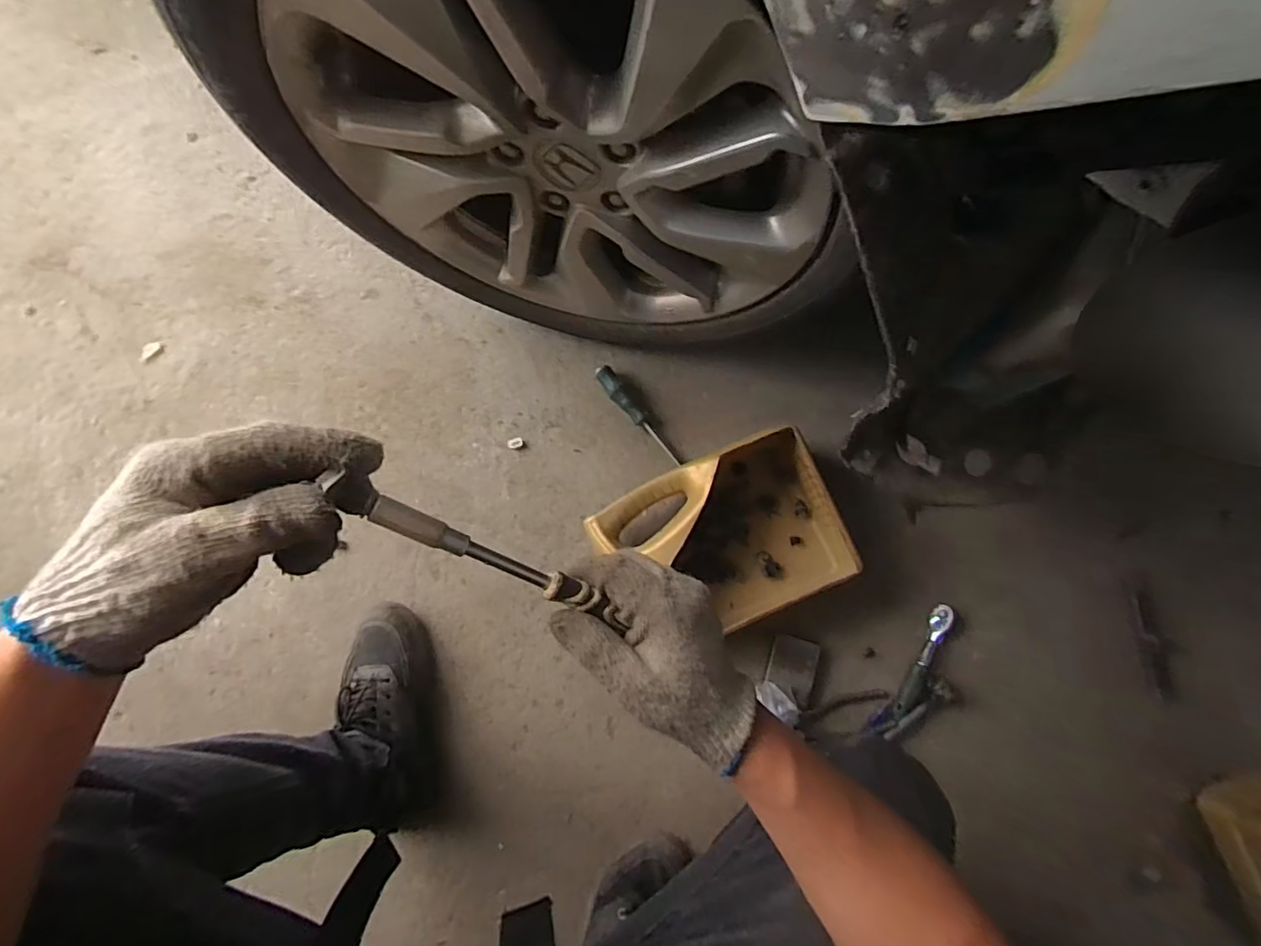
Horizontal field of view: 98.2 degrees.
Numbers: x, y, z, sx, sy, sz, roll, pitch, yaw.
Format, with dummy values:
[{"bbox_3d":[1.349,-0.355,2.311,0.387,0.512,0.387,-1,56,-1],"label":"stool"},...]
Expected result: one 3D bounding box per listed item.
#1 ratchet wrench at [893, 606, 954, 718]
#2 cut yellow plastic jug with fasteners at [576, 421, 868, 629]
[{"bbox_3d":[0.375,0.244,0.701,0.030,0.033,0.154,25,81,5],"label":"ratchet wrench"},{"bbox_3d":[0.115,0.083,0.695,0.297,0.106,0.207,-21,80,-3],"label":"cut yellow plastic jug with fasteners"}]

